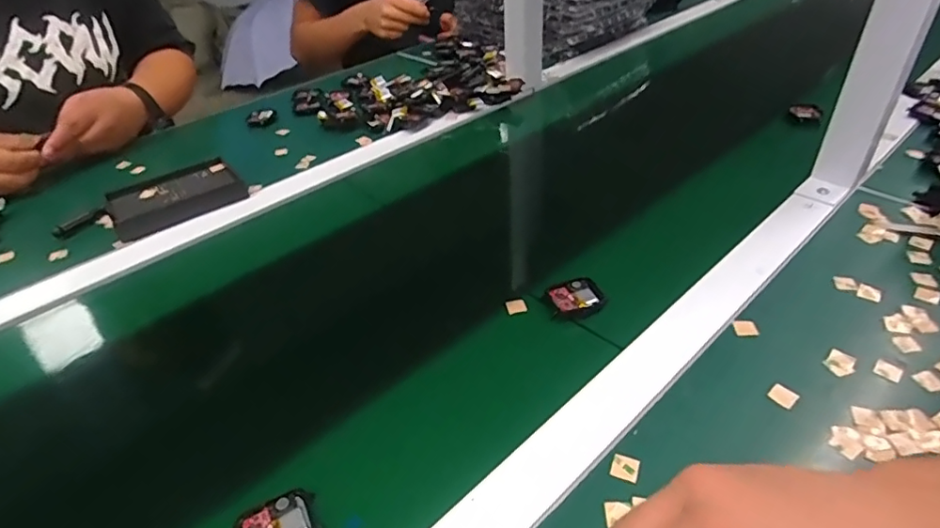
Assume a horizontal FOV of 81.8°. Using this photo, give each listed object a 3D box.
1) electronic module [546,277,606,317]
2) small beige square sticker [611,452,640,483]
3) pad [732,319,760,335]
[{"bbox_3d":[0.089,0.027,0.455,0.041,0.009,0.036,-14,39,-12],"label":"electronic module"},{"bbox_3d":[0.095,0.124,0.331,0.016,0.004,0.015,16,43,24],"label":"small beige square sticker"},{"bbox_3d":[0.211,0.049,0.414,0.015,0.005,0.015,-3,38,2],"label":"pad"}]

